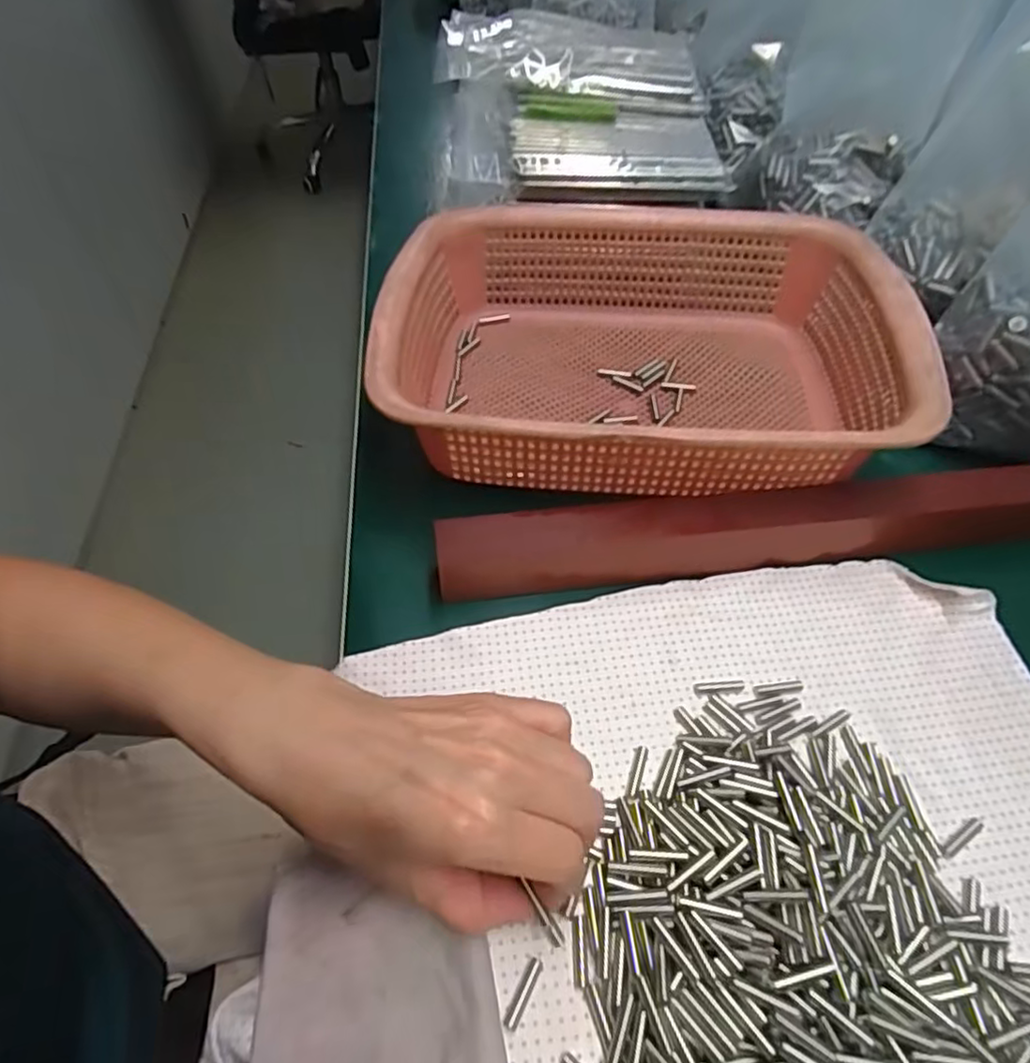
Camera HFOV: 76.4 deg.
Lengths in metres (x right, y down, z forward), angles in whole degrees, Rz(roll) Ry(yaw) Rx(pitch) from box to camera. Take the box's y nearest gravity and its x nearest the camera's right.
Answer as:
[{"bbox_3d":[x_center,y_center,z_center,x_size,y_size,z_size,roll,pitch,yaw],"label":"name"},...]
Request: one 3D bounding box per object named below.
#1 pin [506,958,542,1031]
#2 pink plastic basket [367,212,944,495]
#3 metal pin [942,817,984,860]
[{"bbox_3d":[0.003,0.166,0.234,0.005,0.004,0.023,23,56,17],"label":"pin"},{"bbox_3d":[0.073,-0.115,0.412,0.297,0.080,0.229,3,53,3],"label":"pink plastic basket"},{"bbox_3d":[0.187,0.127,0.272,0.026,0.004,0.005,-27,57,-19],"label":"metal pin"}]

